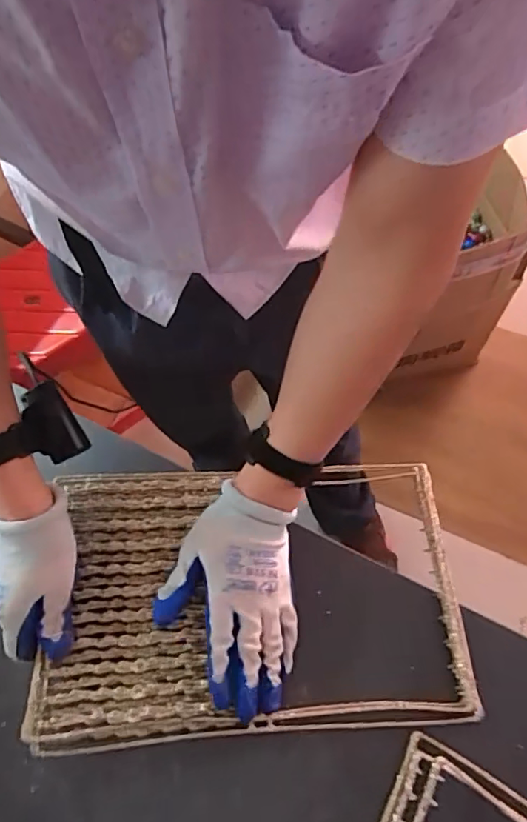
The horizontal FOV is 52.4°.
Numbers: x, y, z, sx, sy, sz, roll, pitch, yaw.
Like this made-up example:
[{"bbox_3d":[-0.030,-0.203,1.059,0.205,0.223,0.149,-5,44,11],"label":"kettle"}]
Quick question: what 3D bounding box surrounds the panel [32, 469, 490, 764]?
[{"bbox_3d":[-0.012,0.161,0.480,0.360,0.043,0.227,-4,64,0],"label":"panel"}]

